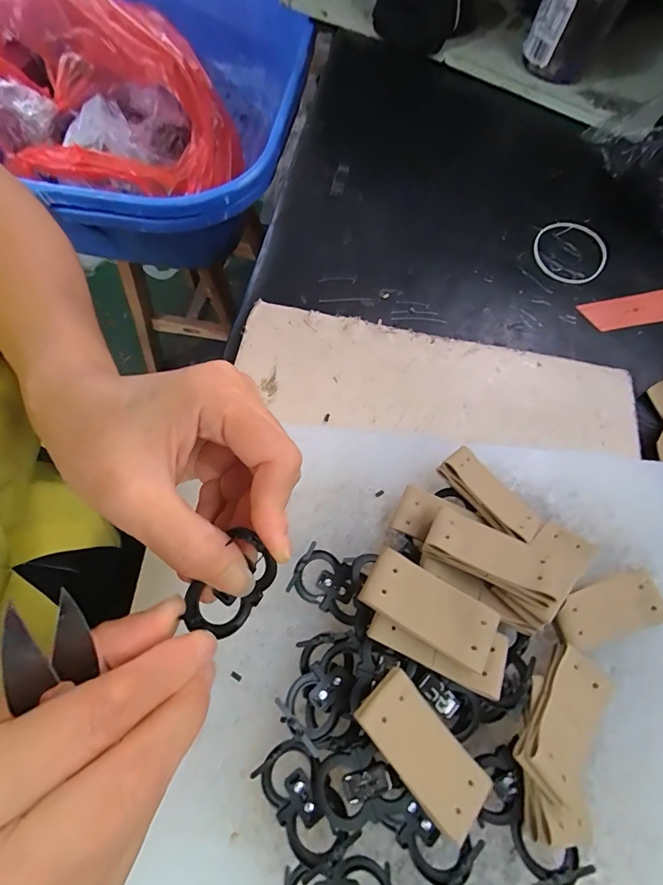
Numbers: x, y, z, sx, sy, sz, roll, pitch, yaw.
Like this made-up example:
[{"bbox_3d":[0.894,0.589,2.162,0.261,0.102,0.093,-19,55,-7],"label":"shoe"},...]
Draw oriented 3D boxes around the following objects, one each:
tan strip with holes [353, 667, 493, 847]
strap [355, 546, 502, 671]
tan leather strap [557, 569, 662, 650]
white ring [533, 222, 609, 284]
[{"bbox_3d":[0.040,0.132,0.172,0.028,0.004,0.065,-38,85,-26],"label":"tan strip with holes"},{"bbox_3d":[0.045,0.076,0.185,0.060,0.004,0.028,29,70,9],"label":"strap"},{"bbox_3d":[0.152,0.089,0.216,0.065,0.008,0.027,-11,70,-13],"label":"tan leather strap"},{"bbox_3d":[0.227,-0.182,0.379,0.076,0.007,0.066,-39,75,-16],"label":"white ring"}]

